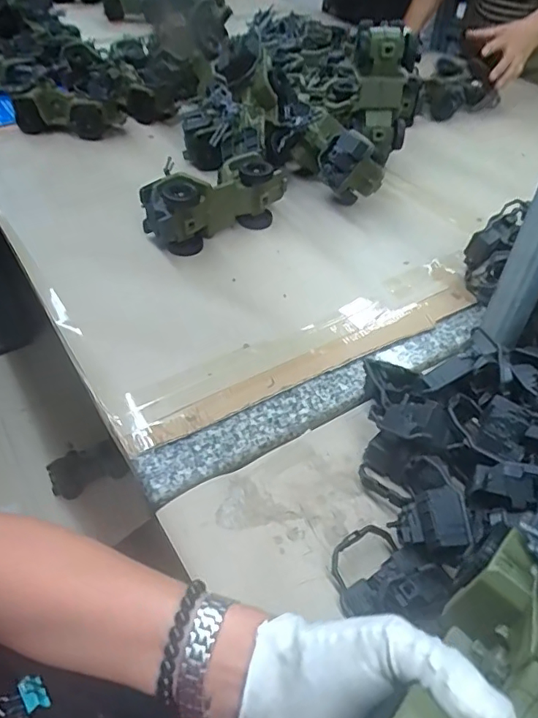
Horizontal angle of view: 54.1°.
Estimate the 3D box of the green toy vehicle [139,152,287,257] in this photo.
[{"bbox_3d":[-0.074,-0.215,0.703,0.191,0.083,0.085,-31,53,-28],"label":"green toy vehicle"}]

